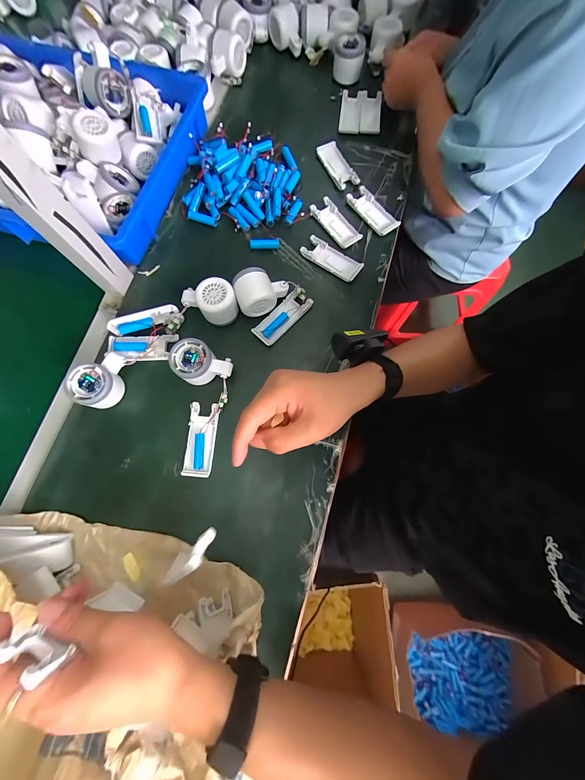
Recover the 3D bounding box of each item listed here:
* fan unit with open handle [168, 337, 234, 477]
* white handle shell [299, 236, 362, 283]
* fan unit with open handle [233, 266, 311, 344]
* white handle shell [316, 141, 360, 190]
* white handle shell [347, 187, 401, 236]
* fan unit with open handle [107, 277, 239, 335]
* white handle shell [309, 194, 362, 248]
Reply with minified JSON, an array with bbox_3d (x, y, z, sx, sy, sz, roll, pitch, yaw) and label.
[{"bbox_3d":[-0.141,0.025,0.405,0.081,0.050,0.180,11,77,4],"label":"fan unit with open handle"},{"bbox_3d":[0.066,-0.219,0.477,0.102,0.009,0.040,34,79,9],"label":"white handle shell"},{"bbox_3d":[-0.036,-0.140,0.438,0.094,0.055,0.100,43,81,10],"label":"fan unit with open handle"},{"bbox_3d":[0.082,-0.405,0.513,0.038,0.017,0.094,-27,77,-5],"label":"white handle shell"},{"bbox_3d":[0.140,-0.309,0.491,0.041,0.013,0.096,-37,78,-8],"label":"white handle shell"},{"bbox_3d":[-0.181,-0.122,0.441,0.191,0.050,0.052,-10,76,-2],"label":"fan unit with open handle"},{"bbox_3d":[0.074,-0.286,0.489,0.040,0.011,0.097,-36,78,-7],"label":"white handle shell"}]

